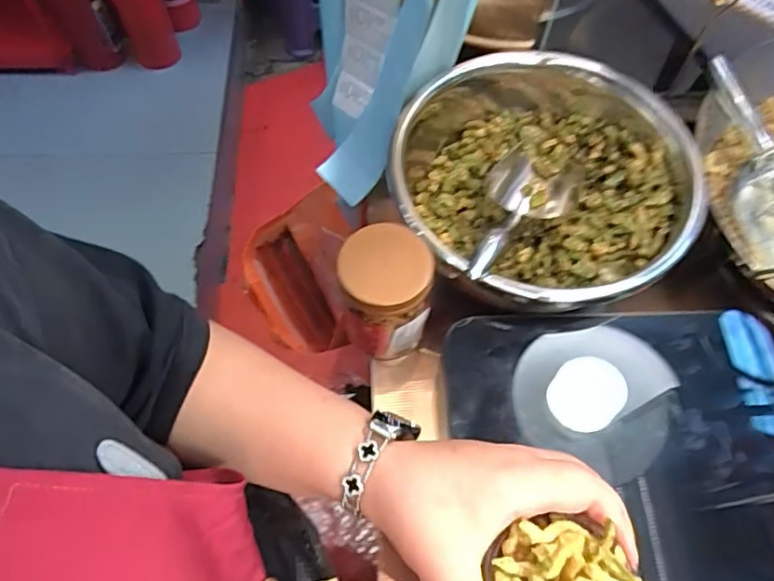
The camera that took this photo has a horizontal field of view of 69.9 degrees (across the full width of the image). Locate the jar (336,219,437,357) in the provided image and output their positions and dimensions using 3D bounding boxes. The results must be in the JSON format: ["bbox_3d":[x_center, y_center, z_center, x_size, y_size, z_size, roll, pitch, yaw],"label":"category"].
[{"bbox_3d":[-0.002,0.003,0.497,0.074,0.123,0.072,0,62,-1],"label":"jar"}]

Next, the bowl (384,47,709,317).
[{"bbox_3d":[0.145,-0.110,0.559,0.268,0.114,0.291,0,62,-1],"label":"bowl"}]

